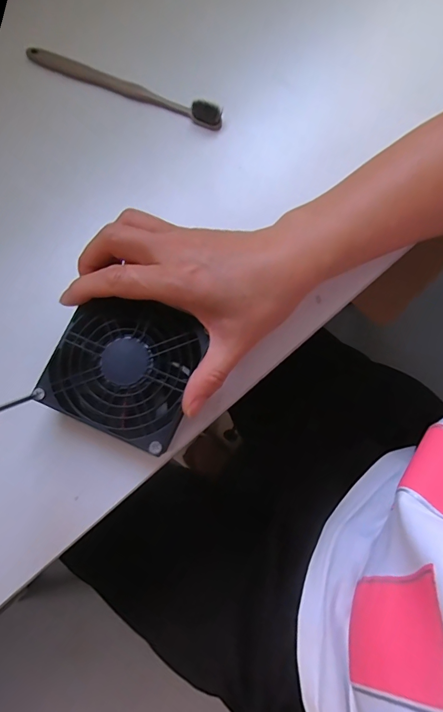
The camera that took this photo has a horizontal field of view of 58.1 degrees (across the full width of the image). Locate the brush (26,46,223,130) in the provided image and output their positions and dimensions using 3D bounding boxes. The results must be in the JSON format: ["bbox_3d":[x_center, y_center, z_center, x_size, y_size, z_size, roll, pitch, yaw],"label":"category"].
[{"bbox_3d":[-0.079,-0.220,0.324,0.170,0.016,0.012,22,79,4],"label":"brush"}]

